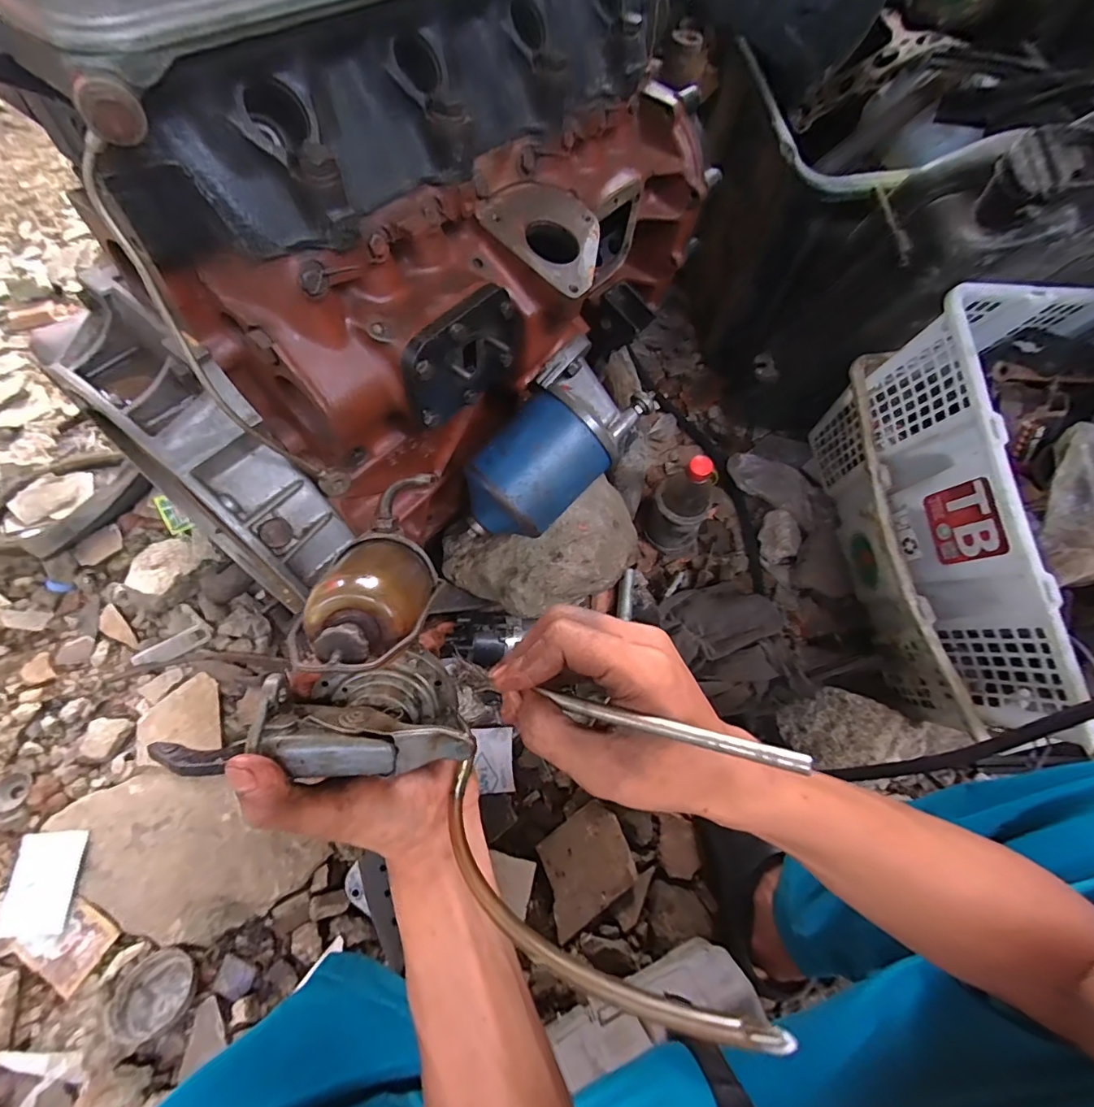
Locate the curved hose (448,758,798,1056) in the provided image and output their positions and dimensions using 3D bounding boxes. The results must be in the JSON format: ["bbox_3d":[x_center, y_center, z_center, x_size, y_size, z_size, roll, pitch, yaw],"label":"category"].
[{"bbox_3d":[0.003,0.150,0.218,0.185,0.013,0.042,12,60,45],"label":"curved hose"}]

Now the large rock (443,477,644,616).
[{"bbox_3d":[-0.001,-0.005,0.616,0.244,0.107,0.148,-16,65,-10],"label":"large rock"}]

